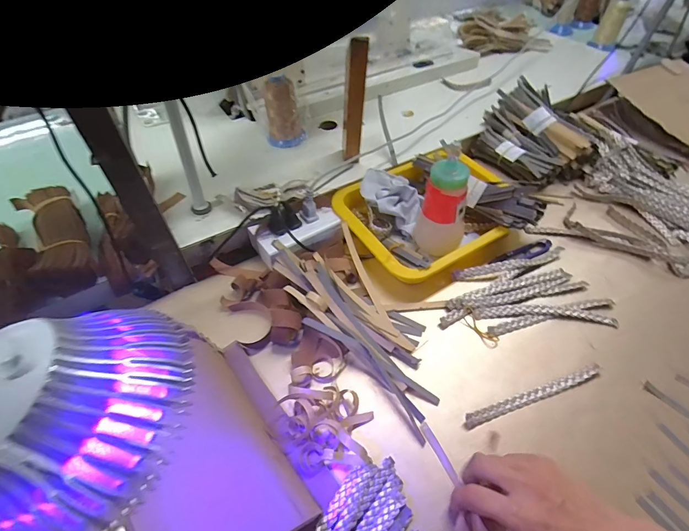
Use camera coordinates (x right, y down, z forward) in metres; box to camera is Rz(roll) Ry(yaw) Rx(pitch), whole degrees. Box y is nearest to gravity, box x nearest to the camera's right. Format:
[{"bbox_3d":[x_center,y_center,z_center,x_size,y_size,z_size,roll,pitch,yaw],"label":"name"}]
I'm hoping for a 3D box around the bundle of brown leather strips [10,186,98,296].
[{"bbox_3d":[-0.362,-0.040,0.459,0.062,0.032,0.180,-28,56,-22],"label":"bundle of brown leather strips"}]

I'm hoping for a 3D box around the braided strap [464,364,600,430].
[{"bbox_3d":[0.203,0.138,0.390,0.168,0.008,0.013,-15,52,-13],"label":"braided strap"}]

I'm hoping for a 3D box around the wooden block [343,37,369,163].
[{"bbox_3d":[0.014,-0.230,0.542,0.031,0.188,0.009,8,50,6],"label":"wooden block"}]

